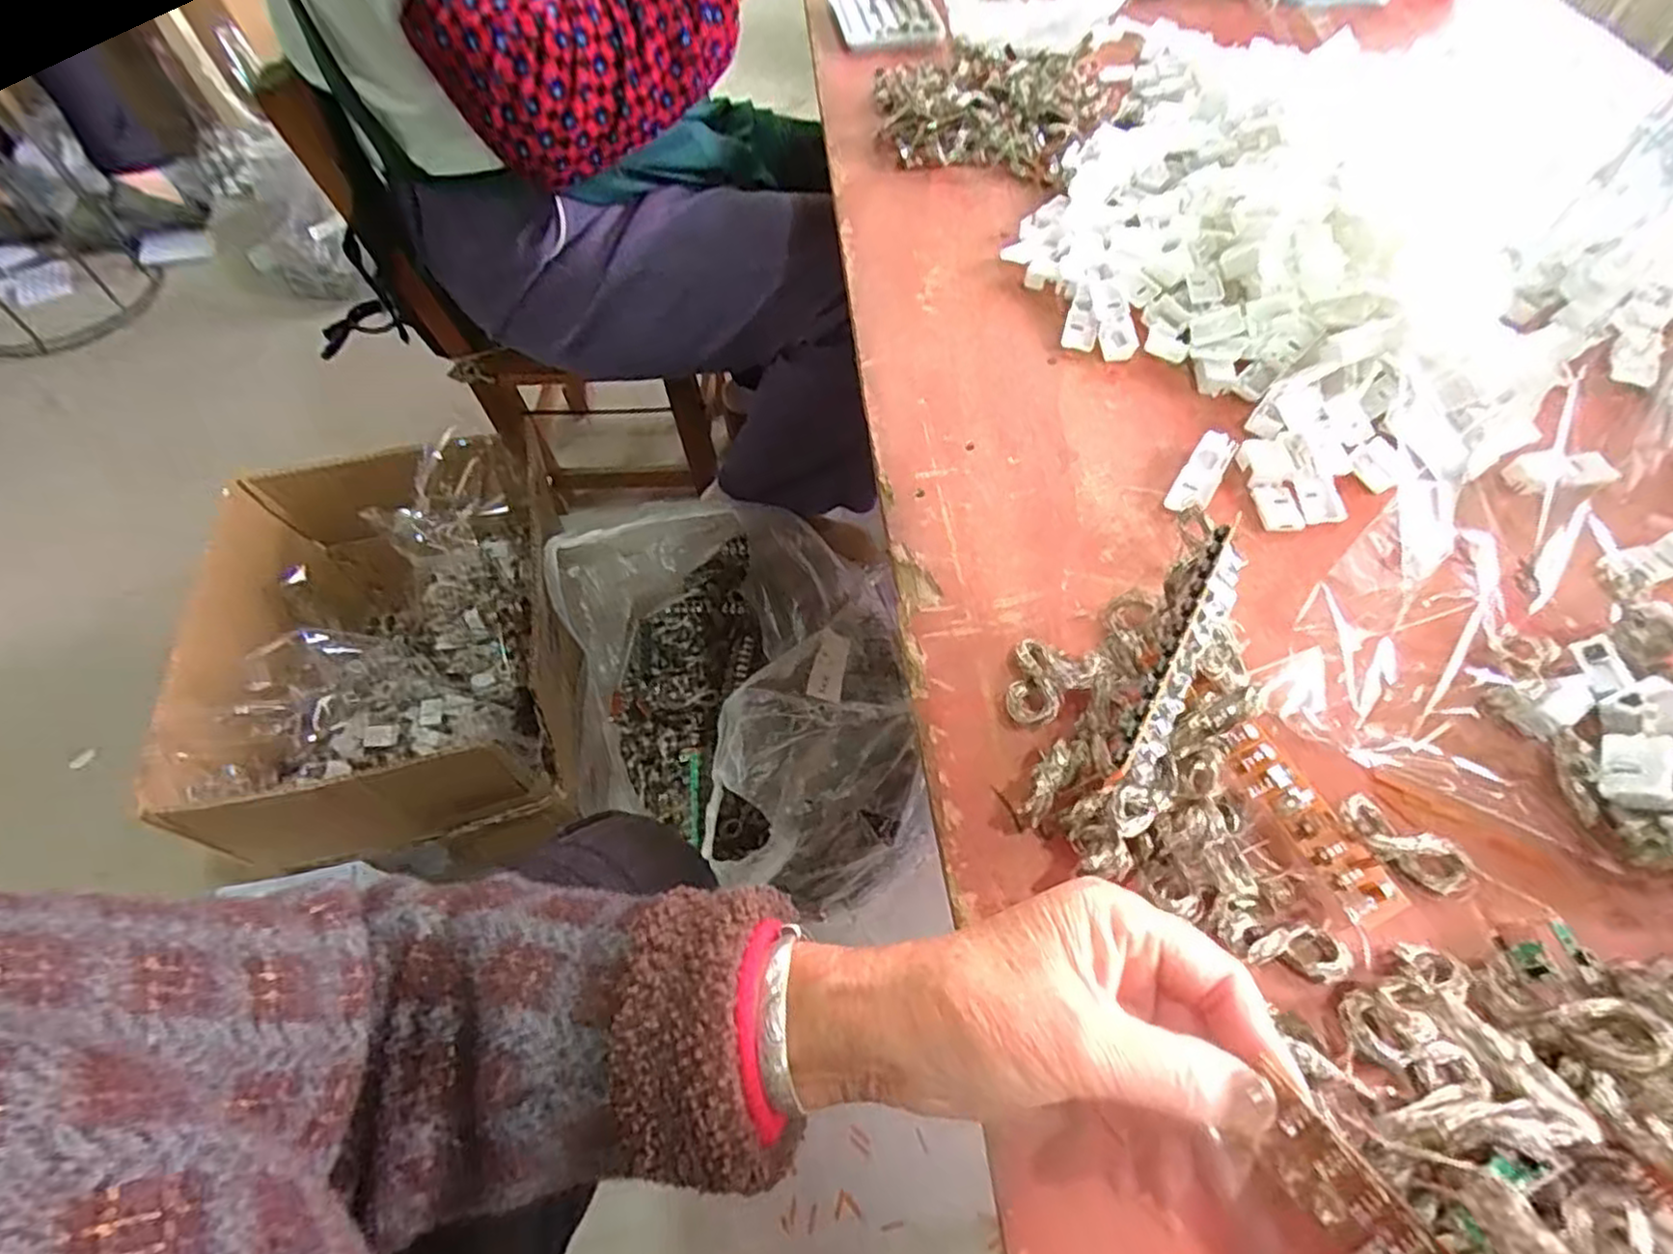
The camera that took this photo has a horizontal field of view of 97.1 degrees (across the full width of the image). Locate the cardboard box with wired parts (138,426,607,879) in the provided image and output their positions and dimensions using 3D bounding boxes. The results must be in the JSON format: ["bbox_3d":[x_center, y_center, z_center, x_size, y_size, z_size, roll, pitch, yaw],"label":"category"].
[{"bbox_3d":[-0.434,0.019,0.739,0.325,0.220,0.396,-12,58,-4],"label":"cardboard box with wired parts"}]

